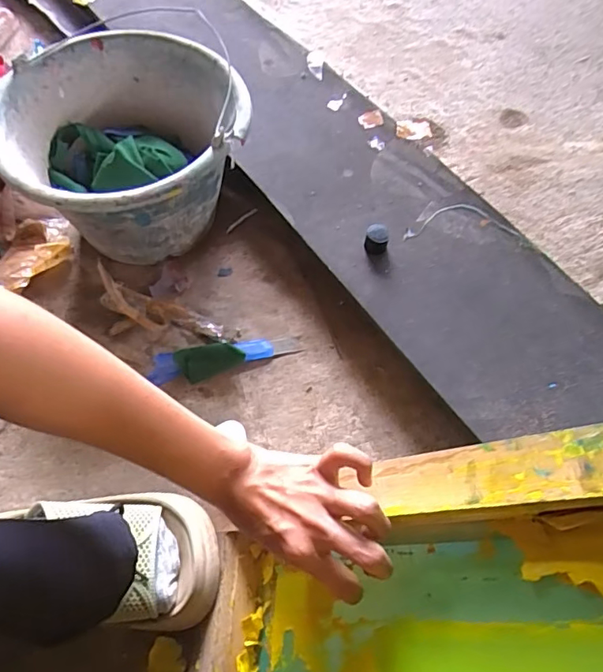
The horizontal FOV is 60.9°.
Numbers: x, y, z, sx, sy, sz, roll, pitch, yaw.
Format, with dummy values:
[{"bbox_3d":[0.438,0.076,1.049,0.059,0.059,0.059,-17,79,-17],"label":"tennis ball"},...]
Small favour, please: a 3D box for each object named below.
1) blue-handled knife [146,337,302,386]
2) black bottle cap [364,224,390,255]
[{"bbox_3d":[-0.077,0.020,0.534,0.156,0.028,0.032,-10,63,-8],"label":"blue-handled knife"},{"bbox_3d":[0.080,-0.103,0.546,0.024,0.022,0.026,1,62,-2],"label":"black bottle cap"}]

